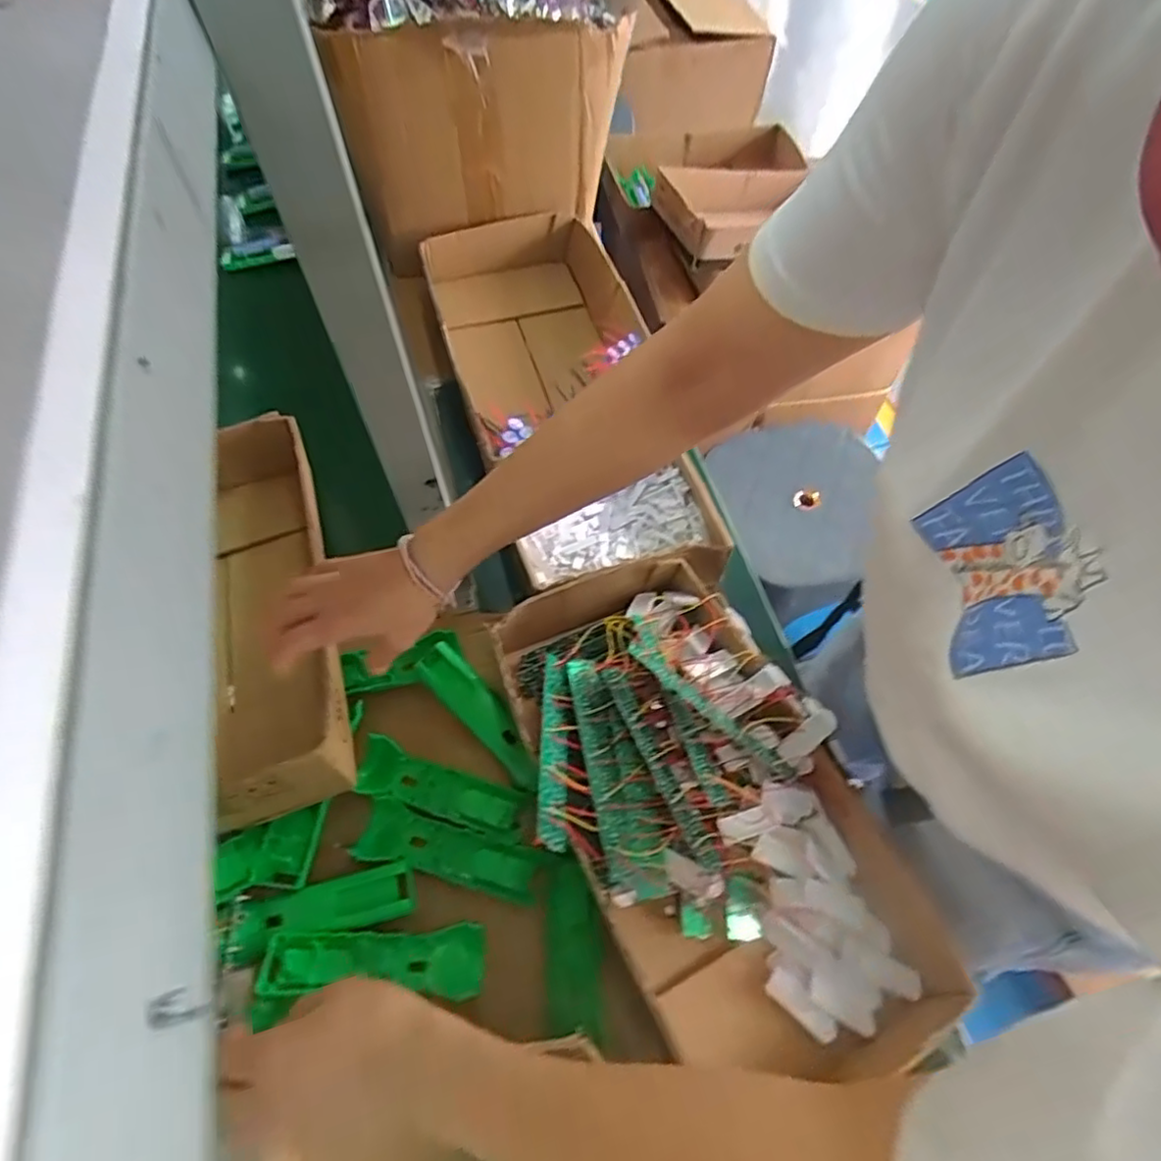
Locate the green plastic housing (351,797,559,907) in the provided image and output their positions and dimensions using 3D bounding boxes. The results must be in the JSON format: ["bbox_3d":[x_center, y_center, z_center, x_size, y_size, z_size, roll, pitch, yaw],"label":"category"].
[{"bbox_3d":[-0.106,0.229,0.550,0.155,0.018,0.046,15,62,7],"label":"green plastic housing"}]

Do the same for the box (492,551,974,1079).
[{"bbox_3d":[0.099,0.170,0.531,0.240,0.099,0.409,-20,64,-12],"label":"box"}]

